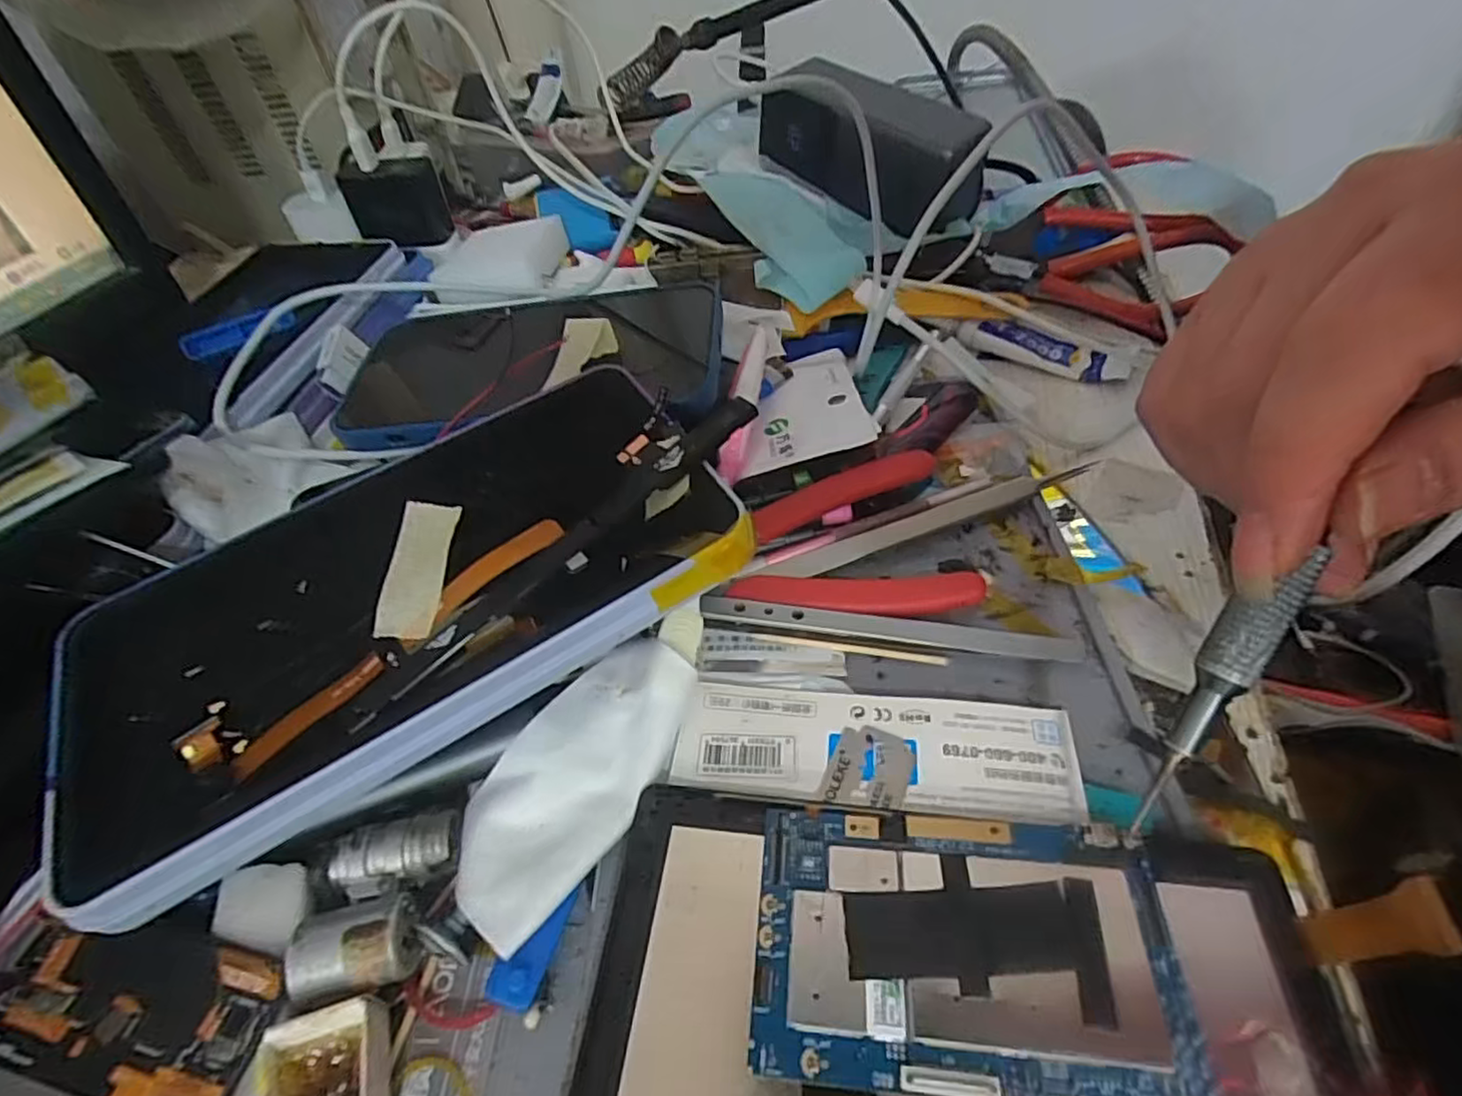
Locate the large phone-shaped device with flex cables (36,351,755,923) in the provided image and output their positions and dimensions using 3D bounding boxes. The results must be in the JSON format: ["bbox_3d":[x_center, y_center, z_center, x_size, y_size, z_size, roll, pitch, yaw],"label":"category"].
[{"bbox_3d":[-0.090,0.008,0.193,0.194,0.021,0.099,-31,55,-11],"label":"large phone-shaped device with flex cables"}]

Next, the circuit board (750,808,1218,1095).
[{"bbox_3d":[0.053,0.091,0.153,0.092,0.004,0.057,1,46,8],"label":"circuit board"}]

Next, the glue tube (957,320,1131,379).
[{"bbox_3d":[0.157,-0.102,0.337,0.080,0.011,0.022,17,51,22],"label":"glue tube"}]

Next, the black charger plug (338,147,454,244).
[{"bbox_3d":[-0.200,-0.208,0.398,0.051,0.046,0.024,-14,46,-5],"label":"black charger plug"}]

